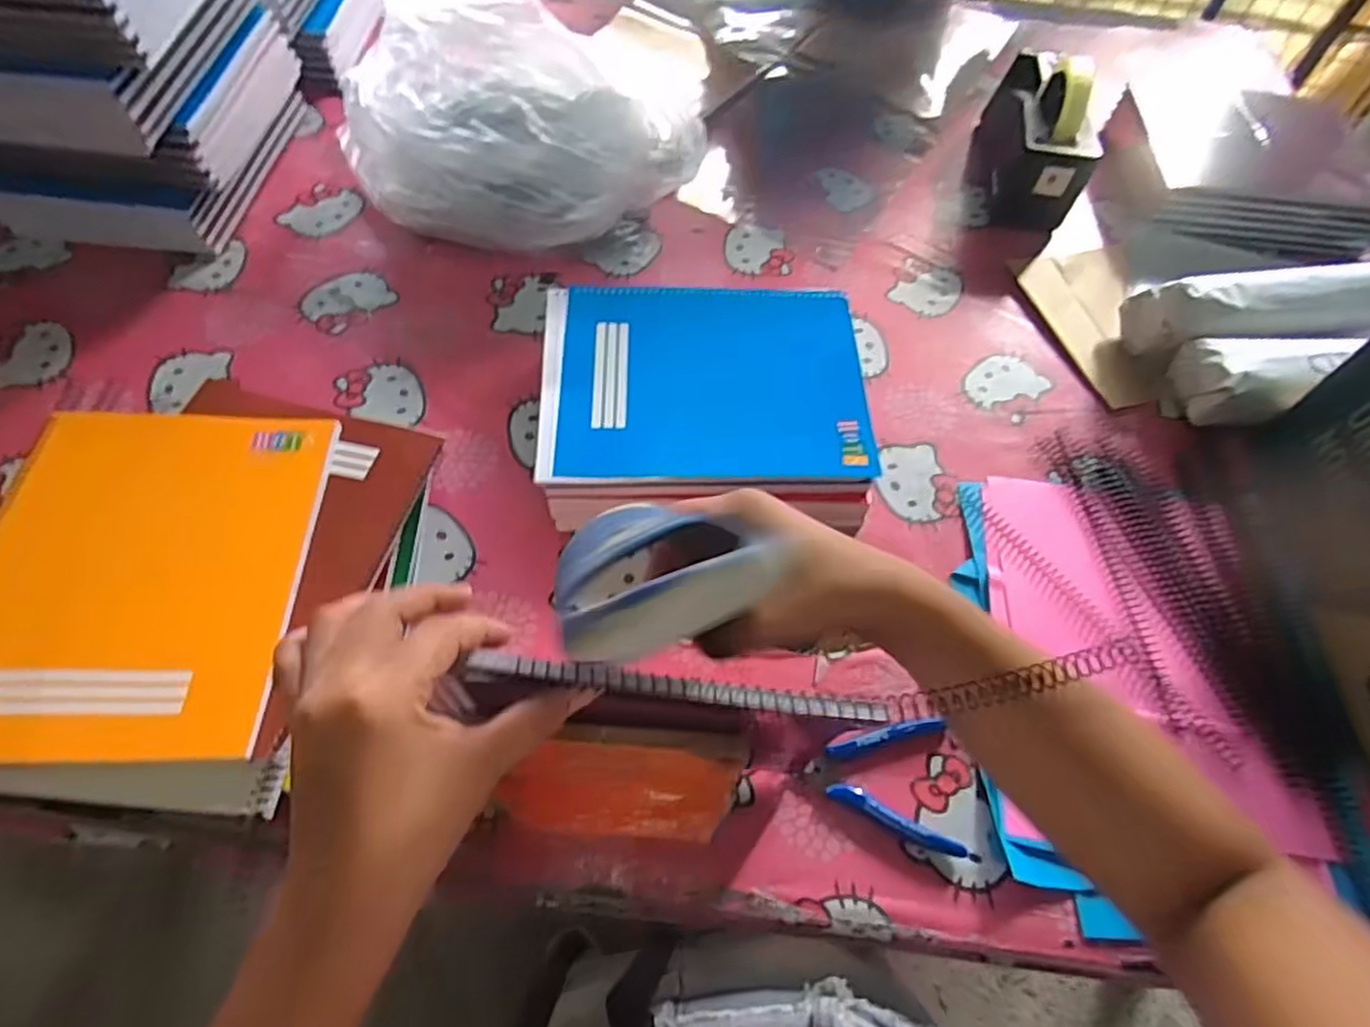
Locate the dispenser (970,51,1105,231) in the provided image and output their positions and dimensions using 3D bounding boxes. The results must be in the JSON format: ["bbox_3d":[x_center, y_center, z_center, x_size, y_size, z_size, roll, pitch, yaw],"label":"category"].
[{"bbox_3d":[0.393,-0.430,0.774,0.095,0.127,0.217,13,61,3],"label":"dispenser"}]

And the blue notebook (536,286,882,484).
[{"bbox_3d":[0.016,-0.113,0.572,0.259,0.013,0.199,-1,62,-4],"label":"blue notebook"}]

